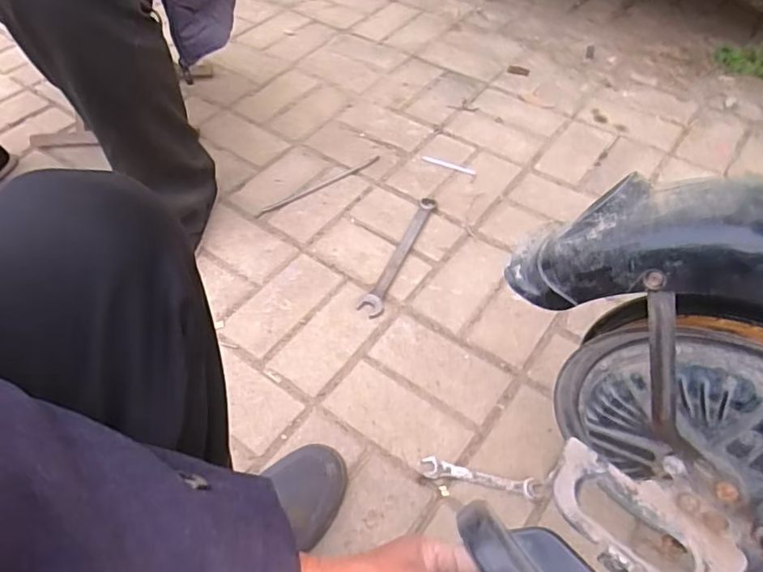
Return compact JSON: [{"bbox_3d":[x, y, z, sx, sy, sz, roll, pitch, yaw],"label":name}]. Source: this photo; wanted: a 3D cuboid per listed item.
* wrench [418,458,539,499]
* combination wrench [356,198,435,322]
[{"bbox_3d":[0.117,0.230,0.678,0.135,0.008,0.024,10,51,8],"label":"wrench"},{"bbox_3d":[0.027,-0.054,0.916,0.041,0.014,0.260,17,53,14],"label":"combination wrench"}]

